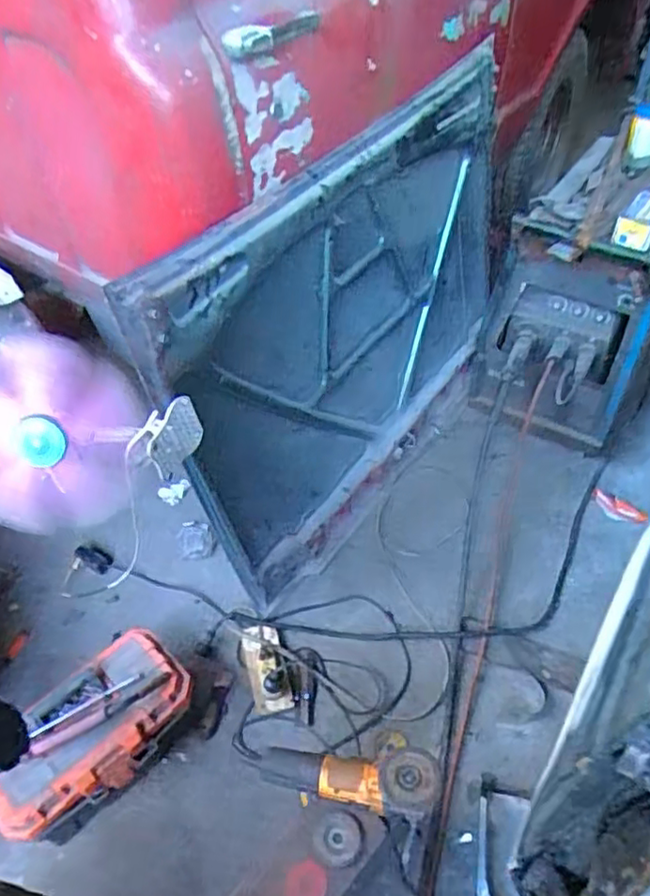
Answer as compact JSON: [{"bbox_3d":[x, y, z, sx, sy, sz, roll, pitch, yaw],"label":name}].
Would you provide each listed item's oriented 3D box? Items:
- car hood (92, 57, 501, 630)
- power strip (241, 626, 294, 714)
[{"bbox_3d":[0.125,-0.319,1.543,0.186,0.796,1.283,29,57,26],"label":"car hood"},{"bbox_3d":[-0.131,0.485,1.424,0.081,0.037,0.201,-16,49,-9],"label":"power strip"}]

